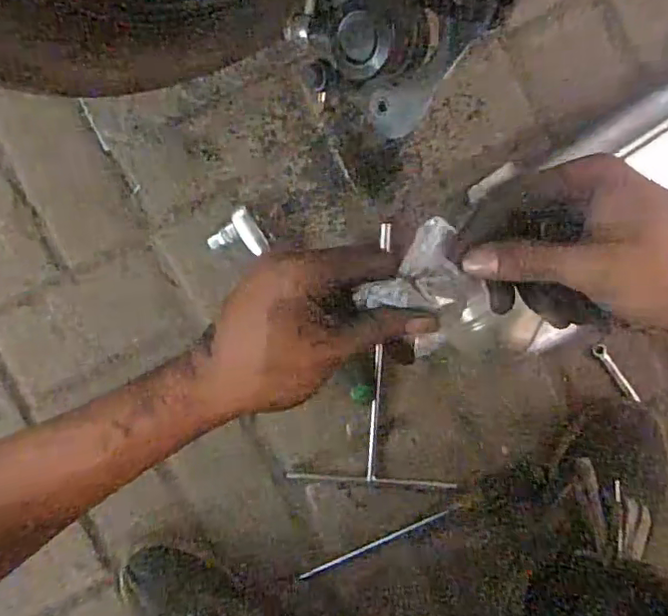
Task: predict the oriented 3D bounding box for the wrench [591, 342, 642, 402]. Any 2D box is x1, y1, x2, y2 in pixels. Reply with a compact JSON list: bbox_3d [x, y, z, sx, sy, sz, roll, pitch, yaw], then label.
[{"bbox_3d":[0.303,0.068,0.628,0.017,0.005,0.072,-37,87,-14],"label":"wrench"}]

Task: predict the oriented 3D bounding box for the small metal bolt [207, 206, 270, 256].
[{"bbox_3d":[-0.103,-0.071,0.630,0.056,0.029,0.050,-34,93,3],"label":"small metal bolt"}]

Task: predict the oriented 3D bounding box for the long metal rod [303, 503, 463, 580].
[{"bbox_3d":[0.051,0.259,0.651,0.191,0.010,0.008,-26,94,3],"label":"long metal rod"}]

